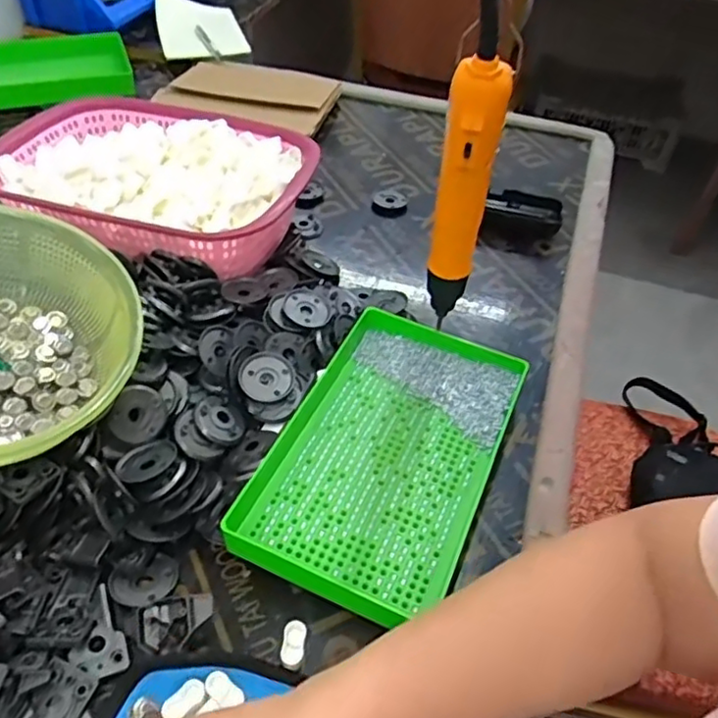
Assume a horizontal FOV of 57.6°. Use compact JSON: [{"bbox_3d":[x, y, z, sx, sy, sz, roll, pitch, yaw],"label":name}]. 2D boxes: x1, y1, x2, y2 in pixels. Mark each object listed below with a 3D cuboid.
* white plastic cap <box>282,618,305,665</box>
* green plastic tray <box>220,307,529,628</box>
[{"bbox_3d":[-0.040,0.176,0.404,0.014,0.006,0.025,5,46,-1],"label":"white plastic cap"},{"bbox_3d":[0.021,0.066,0.489,0.151,0.031,0.241,19,48,14],"label":"green plastic tray"}]

